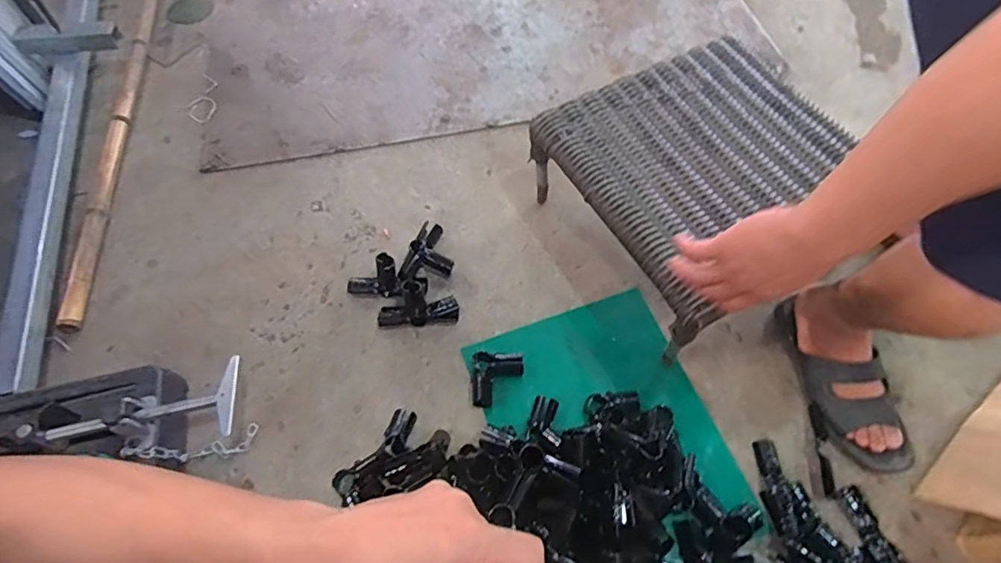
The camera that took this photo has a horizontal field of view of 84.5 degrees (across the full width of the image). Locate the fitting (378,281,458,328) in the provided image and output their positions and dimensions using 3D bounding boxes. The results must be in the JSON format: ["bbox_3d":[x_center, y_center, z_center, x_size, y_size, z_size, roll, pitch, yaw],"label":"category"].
[{"bbox_3d":[-0.135,0.032,0.880,0.131,0.075,0.058,-6,62,-2],"label":"fitting"}]

